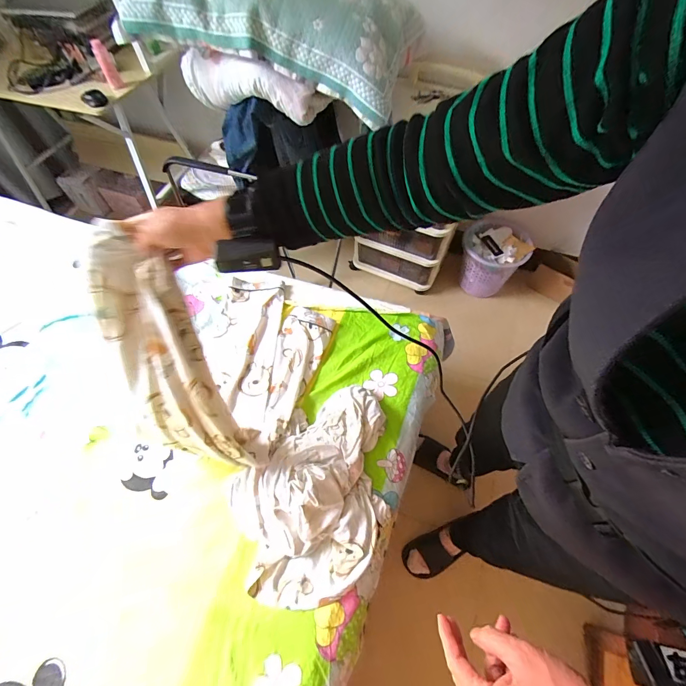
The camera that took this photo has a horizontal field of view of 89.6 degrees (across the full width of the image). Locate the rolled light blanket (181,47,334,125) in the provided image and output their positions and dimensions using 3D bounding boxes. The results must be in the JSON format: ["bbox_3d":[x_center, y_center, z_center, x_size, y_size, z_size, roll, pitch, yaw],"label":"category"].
[{"bbox_3d":[-0.273,-0.731,0.979,0.458,0.162,0.122,15,62,10],"label":"rolled light blanket"}]

